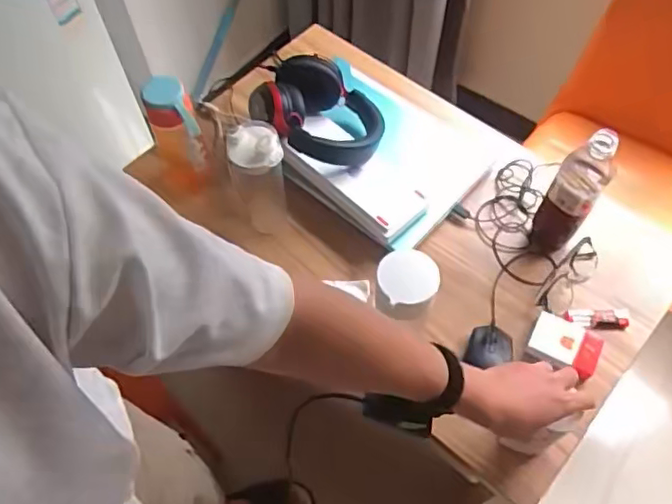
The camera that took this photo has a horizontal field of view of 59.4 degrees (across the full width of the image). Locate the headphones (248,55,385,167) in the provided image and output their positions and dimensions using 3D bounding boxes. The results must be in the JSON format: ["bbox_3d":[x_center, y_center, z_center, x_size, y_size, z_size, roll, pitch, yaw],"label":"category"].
[{"bbox_3d":[-0.031,-0.215,0.918,0.205,0.074,0.184,0,60,1],"label":"headphones"}]

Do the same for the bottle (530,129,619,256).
[{"bbox_3d":[0.325,-0.077,0.813,0.063,0.218,0.057,28,64,16],"label":"bottle"}]

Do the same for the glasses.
[{"bbox_3d":[0.341,0.038,0.857,0.044,0.025,0.130,36,67,20],"label":"glasses"}]

